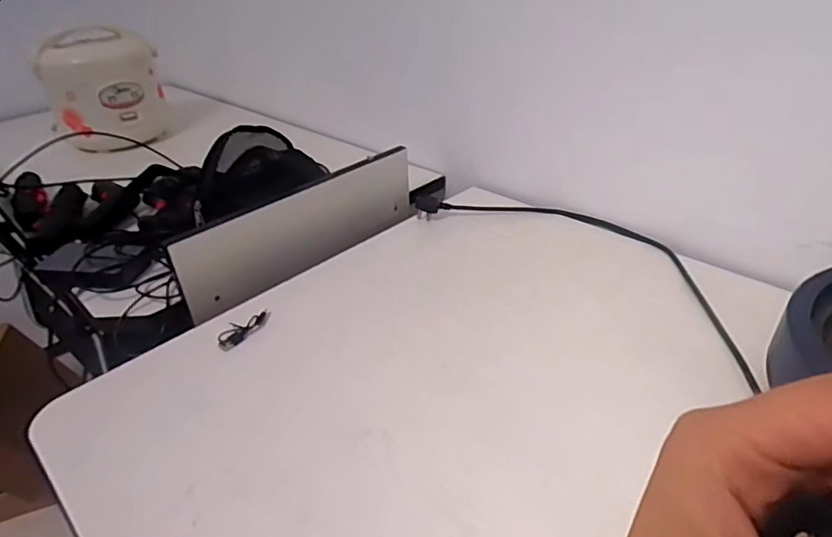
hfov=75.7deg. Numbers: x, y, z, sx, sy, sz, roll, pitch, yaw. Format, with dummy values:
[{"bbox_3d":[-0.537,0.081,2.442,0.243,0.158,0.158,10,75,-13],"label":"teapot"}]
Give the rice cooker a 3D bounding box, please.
[{"bbox_3d":[-0.665,-0.389,1.154,0.224,0.226,0.235,-19,36,-22],"label":"rice cooker"}]

